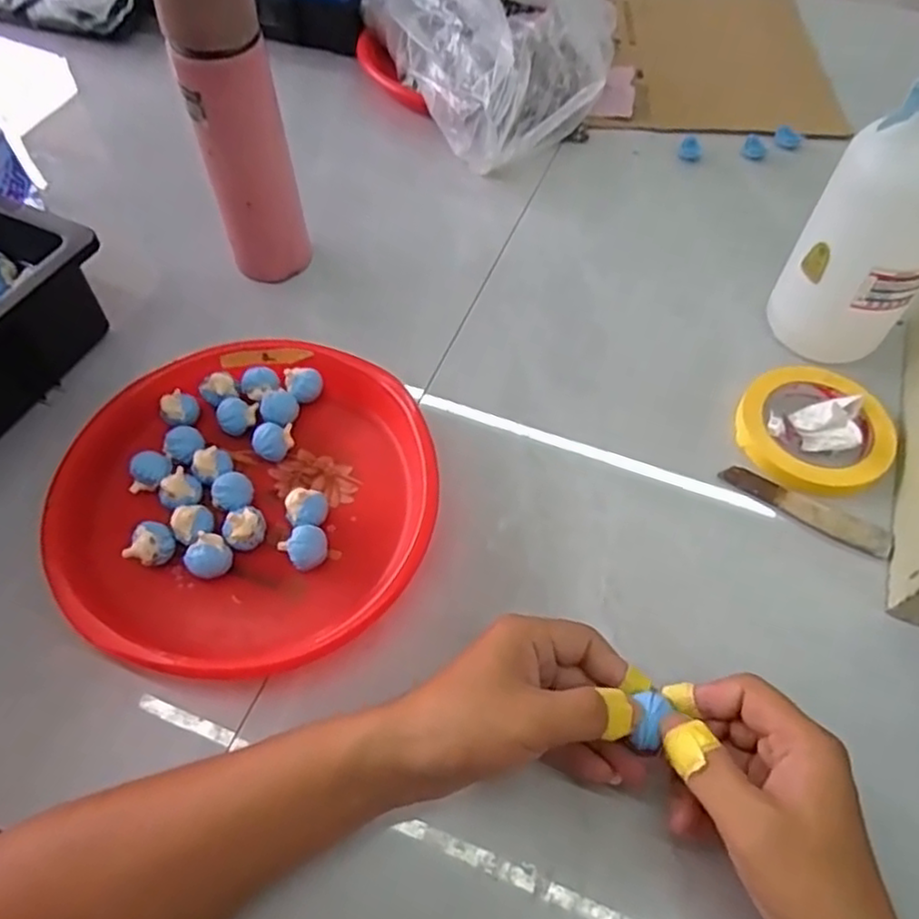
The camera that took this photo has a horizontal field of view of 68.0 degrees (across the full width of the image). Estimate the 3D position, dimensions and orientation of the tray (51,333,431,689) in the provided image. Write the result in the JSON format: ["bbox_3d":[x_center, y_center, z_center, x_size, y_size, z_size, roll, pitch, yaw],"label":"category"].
[{"bbox_3d":[-0.143,0.023,0.475,0.244,0.039,0.250,-1,57,1],"label":"tray"}]

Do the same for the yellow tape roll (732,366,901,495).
[{"bbox_3d":[0.268,-0.024,0.513,0.109,0.015,0.108,-1,57,1],"label":"yellow tape roll"}]

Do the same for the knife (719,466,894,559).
[{"bbox_3d":[0.246,0.035,0.483,0.118,0.004,0.022,28,62,18],"label":"knife"}]

